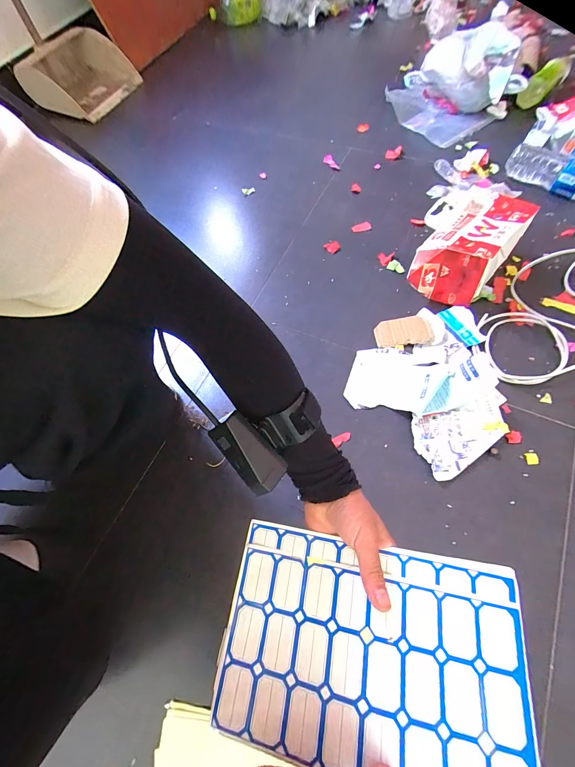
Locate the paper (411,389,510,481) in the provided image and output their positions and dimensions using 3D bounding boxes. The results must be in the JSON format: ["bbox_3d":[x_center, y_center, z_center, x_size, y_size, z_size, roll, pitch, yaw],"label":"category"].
[{"bbox_3d":[0.278,0.080,0.474,0.151,0.037,0.098,-11,62,-8],"label":"paper"}]

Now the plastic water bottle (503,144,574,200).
[{"bbox_3d":[0.593,-0.452,0.669,0.215,0.061,0.053,35,65,16],"label":"plastic water bottle"}]

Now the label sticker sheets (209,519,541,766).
[{"bbox_3d":[0.063,0.213,0.246,0.229,0.010,0.151,5,62,13],"label":"label sticker sheets"}]

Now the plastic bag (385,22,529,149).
[{"bbox_3d":[0.464,-0.815,0.847,0.278,0.183,0.331,1,61,-2],"label":"plastic bag"}]

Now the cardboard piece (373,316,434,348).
[{"bbox_3d":[0.216,-0.099,0.578,0.097,0.006,0.060,-9,69,11],"label":"cardboard piece"}]

